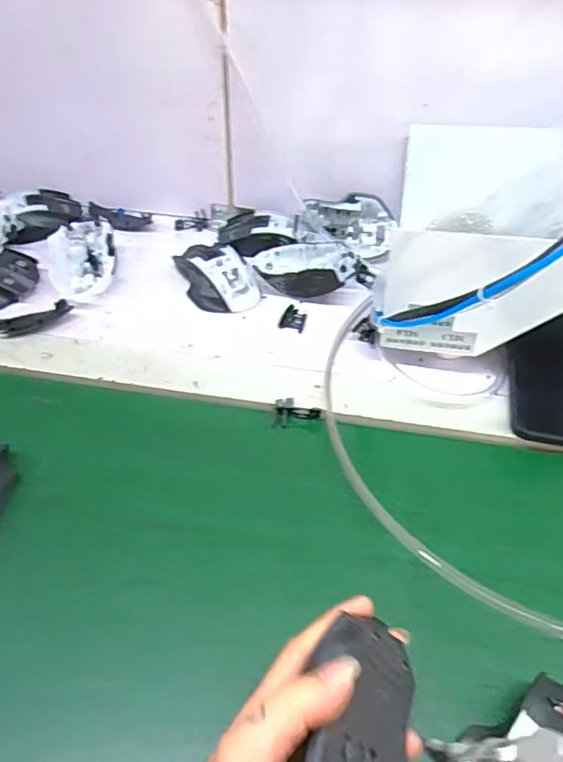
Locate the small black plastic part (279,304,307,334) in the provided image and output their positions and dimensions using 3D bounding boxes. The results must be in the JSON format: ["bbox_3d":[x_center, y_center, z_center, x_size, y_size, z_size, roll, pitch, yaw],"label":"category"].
[{"bbox_3d":[0.013,-0.065,0.592,0.025,0.006,0.034,13,48,10],"label":"small black plastic part"}]

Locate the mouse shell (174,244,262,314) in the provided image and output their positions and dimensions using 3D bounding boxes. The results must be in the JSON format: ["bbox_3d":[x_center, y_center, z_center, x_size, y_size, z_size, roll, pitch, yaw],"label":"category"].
[{"bbox_3d":[-0.068,-0.115,0.619,0.068,0.034,0.096,-20,51,-19],"label":"mouse shell"}]

